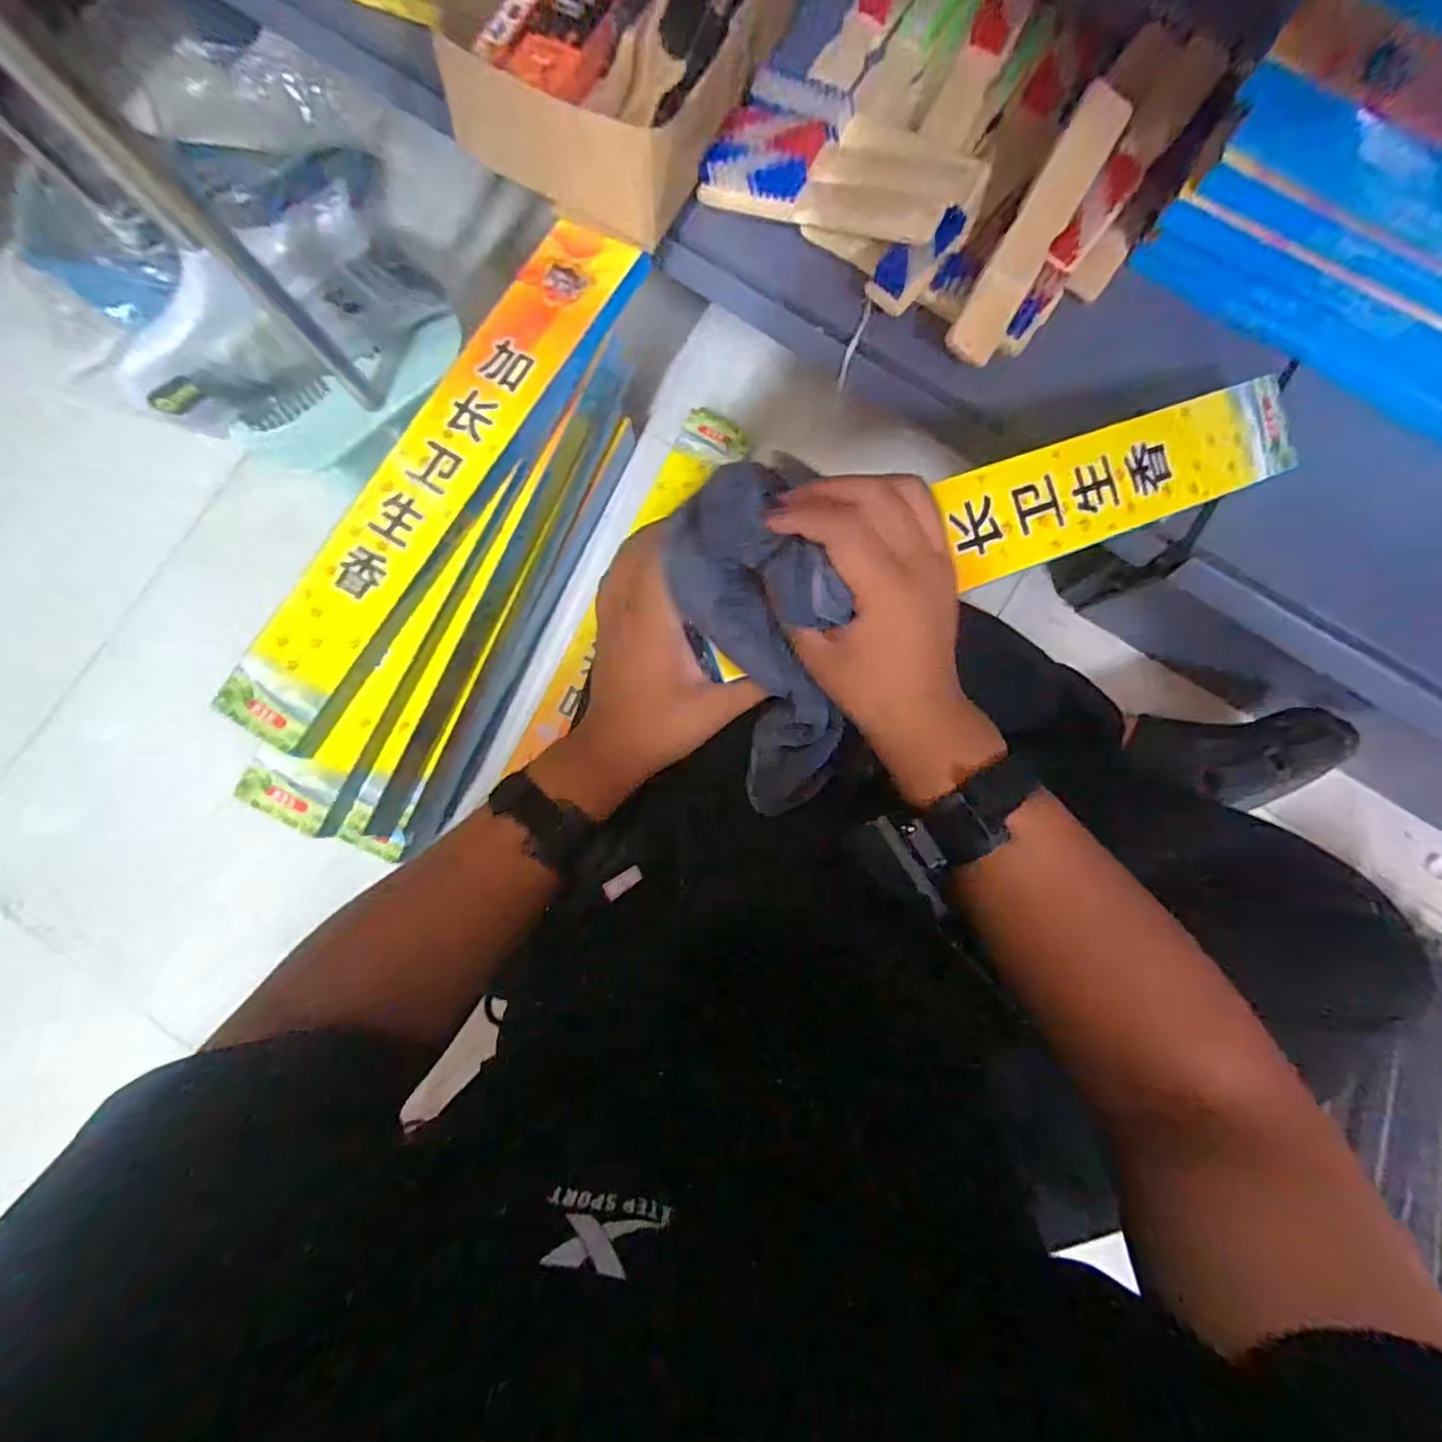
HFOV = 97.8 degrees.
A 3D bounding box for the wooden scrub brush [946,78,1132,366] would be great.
[{"bbox_3d":[0.240,-0.374,0.481,0.039,0.025,0.202,30,99,3],"label":"wooden scrub brush"}]

